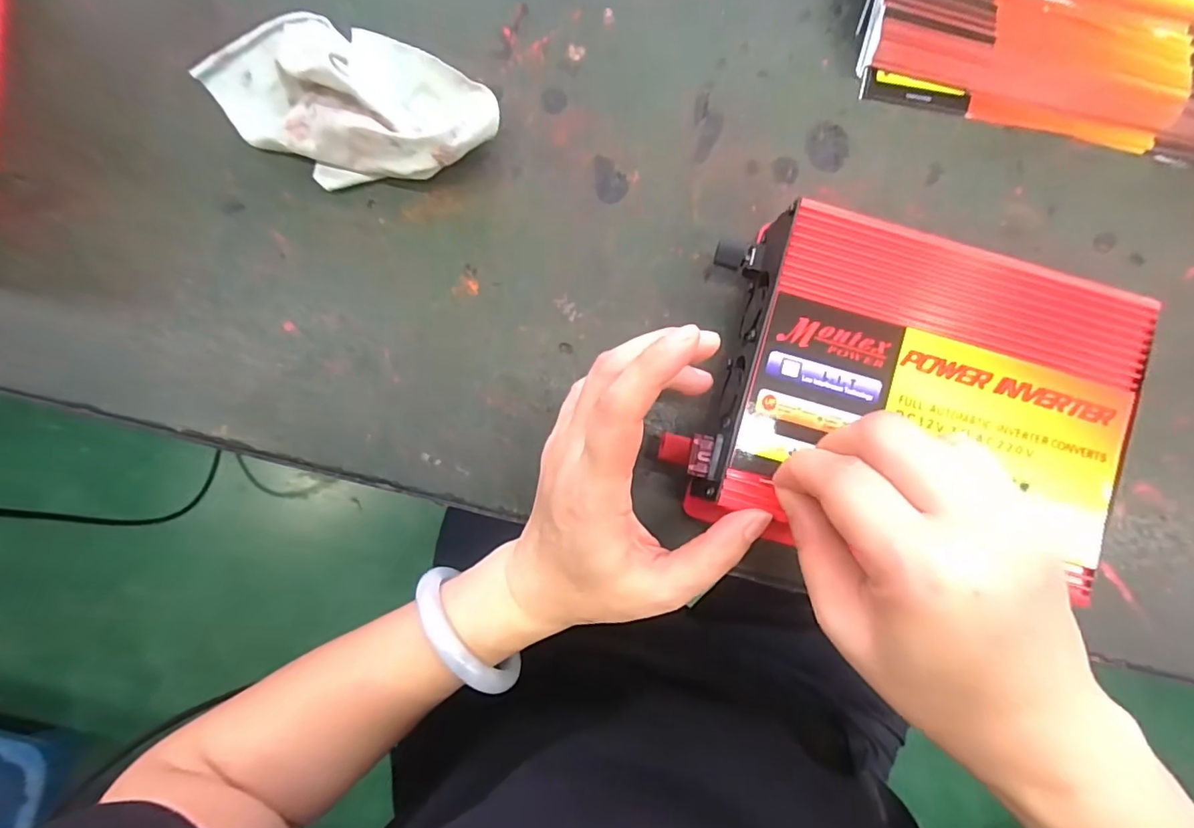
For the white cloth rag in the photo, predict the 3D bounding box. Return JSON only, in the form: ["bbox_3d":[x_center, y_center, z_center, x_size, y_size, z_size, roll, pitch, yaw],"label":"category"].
[{"bbox_3d":[-0.133,-0.165,0.282,0.152,0.033,0.078,21,89,0],"label":"white cloth rag"}]

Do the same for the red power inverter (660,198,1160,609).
[{"bbox_3d":[0.142,-0.005,0.253,0.186,0.042,0.142,16,89,0],"label":"red power inverter"}]

